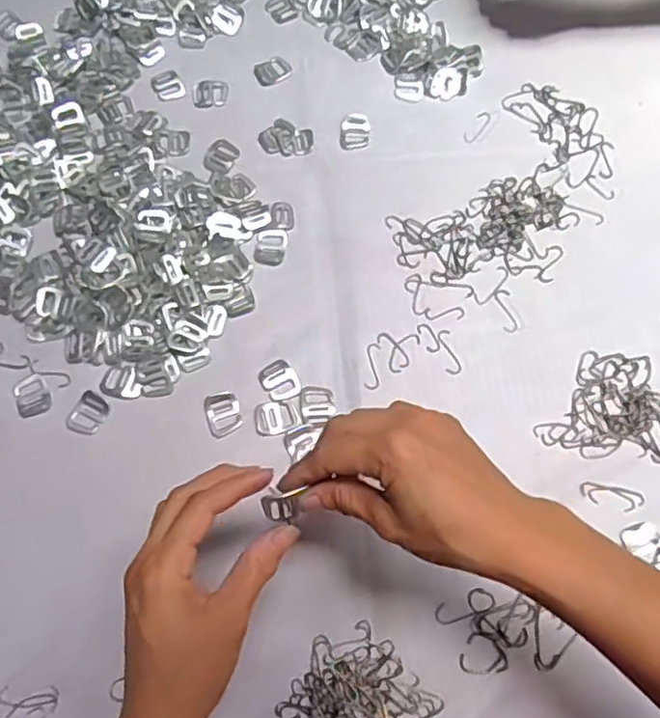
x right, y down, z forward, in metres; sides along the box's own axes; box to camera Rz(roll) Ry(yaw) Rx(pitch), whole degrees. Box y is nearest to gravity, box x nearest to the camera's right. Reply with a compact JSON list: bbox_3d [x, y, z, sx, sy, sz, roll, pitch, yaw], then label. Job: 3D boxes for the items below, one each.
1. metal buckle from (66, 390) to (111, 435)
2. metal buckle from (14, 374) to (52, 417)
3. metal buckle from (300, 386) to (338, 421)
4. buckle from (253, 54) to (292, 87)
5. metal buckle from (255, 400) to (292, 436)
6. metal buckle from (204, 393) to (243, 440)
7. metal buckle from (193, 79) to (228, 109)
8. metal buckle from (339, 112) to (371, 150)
[{"bbox_3d":[-0.188,0.042,0.495,0.027,0.004,0.032,28,73,10],"label":"metal buckle"},{"bbox_3d":[-0.234,0.028,0.499,0.025,0.004,0.033,-20,71,-6],"label":"metal buckle"},{"bbox_3d":[-0.010,0.034,0.496,0.026,0.004,0.028,-6,70,-1],"label":"metal buckle"},{"bbox_3d":[-0.054,-0.277,0.610,0.034,0.004,0.026,-34,73,-10],"label":"buckle"},{"bbox_3d":[-0.044,0.045,0.492,0.027,0.004,0.026,-12,71,-3],"label":"metal buckle"},{"bbox_3d":[-0.083,0.043,0.495,0.027,0.004,0.034,-17,71,-5],"label":"metal buckle"},{"bbox_3d":[-0.113,-0.251,0.601,0.032,0.004,0.033,-2,70,1],"label":"metal buckle"},{"bbox_3d":[0.024,-0.211,0.588,0.027,0.004,0.039,3,70,2],"label":"metal buckle"}]

